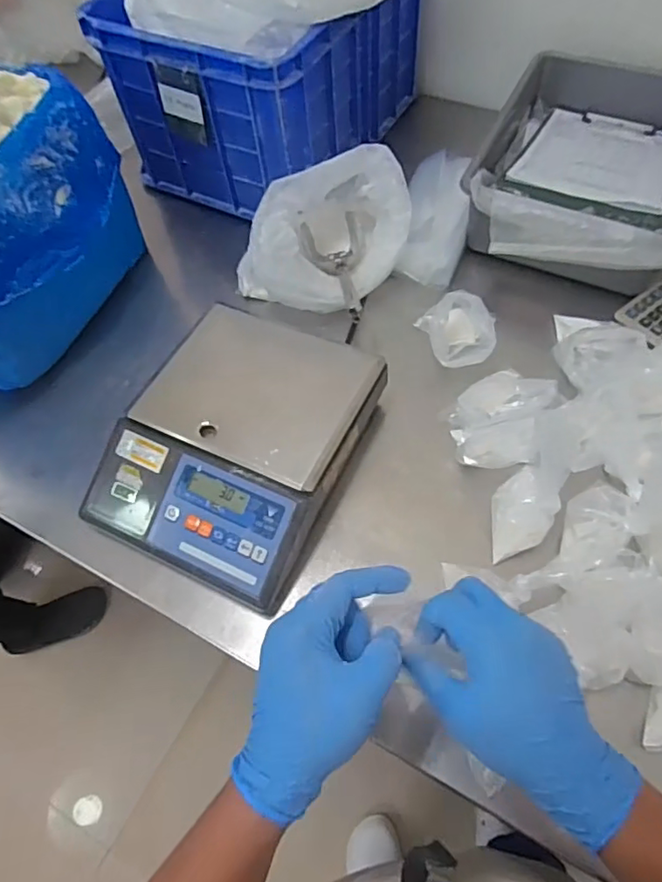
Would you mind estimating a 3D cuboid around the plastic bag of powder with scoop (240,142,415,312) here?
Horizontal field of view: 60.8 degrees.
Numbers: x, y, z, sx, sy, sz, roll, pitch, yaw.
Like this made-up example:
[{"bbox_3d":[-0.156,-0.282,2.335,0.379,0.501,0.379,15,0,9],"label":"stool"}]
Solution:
[{"bbox_3d":[-0.010,-0.290,0.798,0.187,0.134,0.246,33,67,21],"label":"plastic bag of powder with scoop"}]

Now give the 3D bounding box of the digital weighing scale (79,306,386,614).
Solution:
[{"bbox_3d":[-0.106,0.004,0.667,0.252,0.093,0.312,22,63,16],"label":"digital weighing scale"}]

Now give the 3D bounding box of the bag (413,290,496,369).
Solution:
[{"bbox_3d":[0.167,-0.146,0.744,0.080,0.078,0.105,-10,59,-2],"label":"bag"}]

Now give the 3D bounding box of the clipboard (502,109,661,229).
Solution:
[{"bbox_3d":[0.404,-0.414,0.844,0.229,0.020,0.355,21,50,15],"label":"clipboard"}]

